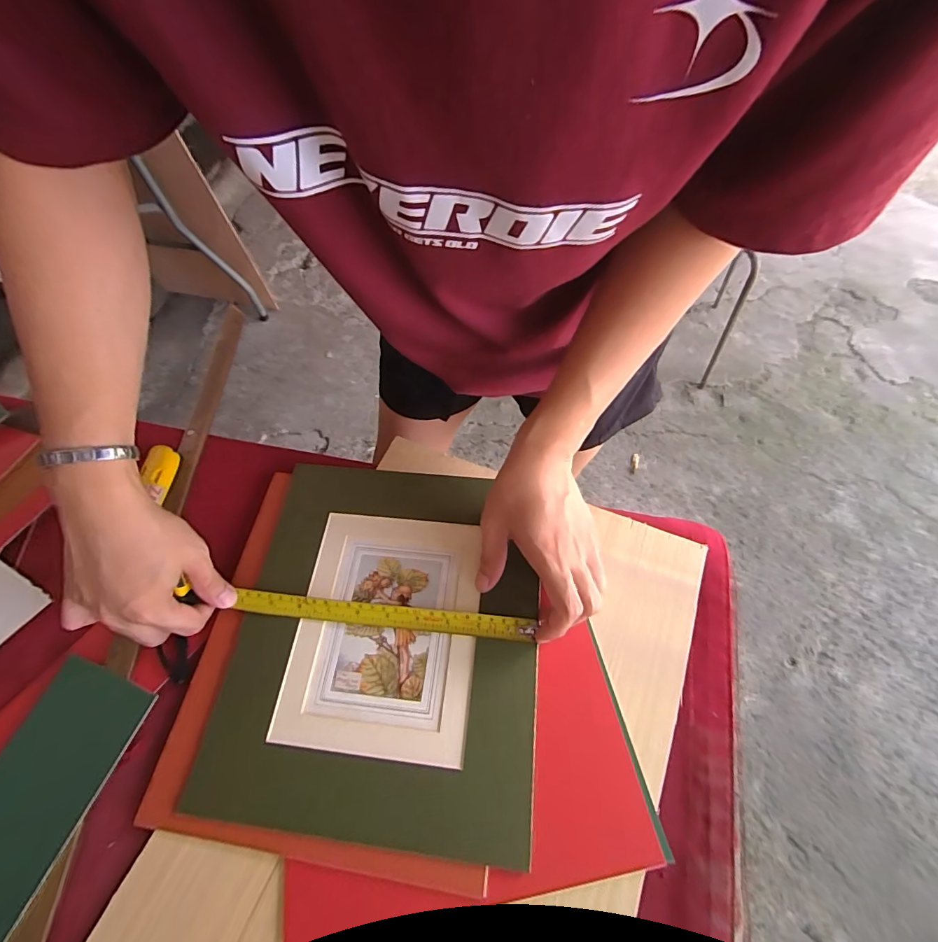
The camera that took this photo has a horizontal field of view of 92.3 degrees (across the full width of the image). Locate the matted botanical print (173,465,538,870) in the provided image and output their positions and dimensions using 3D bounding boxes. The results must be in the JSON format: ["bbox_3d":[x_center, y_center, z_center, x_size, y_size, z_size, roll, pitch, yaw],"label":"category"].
[{"bbox_3d":[-0.070,0.126,0.373,0.244,0.010,0.281,4,61,6],"label":"matted botanical print"}]

